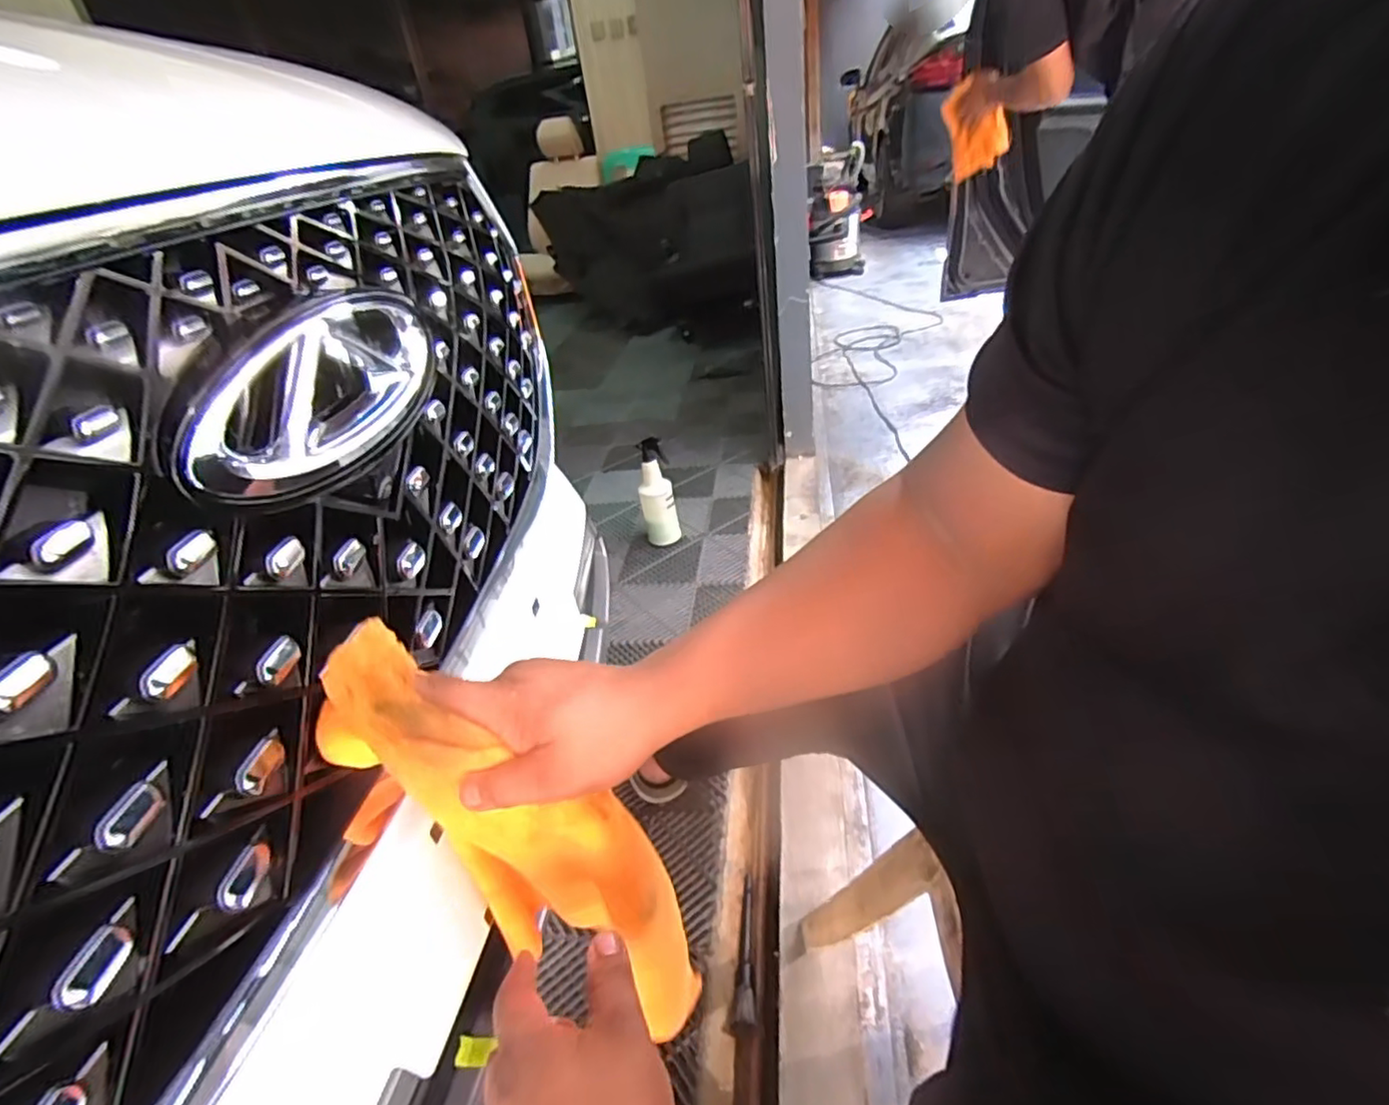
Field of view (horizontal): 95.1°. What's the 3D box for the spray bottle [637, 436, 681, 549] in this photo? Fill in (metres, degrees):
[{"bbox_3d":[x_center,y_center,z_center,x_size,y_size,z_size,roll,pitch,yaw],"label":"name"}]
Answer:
[{"bbox_3d":[-0.095,-0.149,1.609,0.091,0.284,0.077,-11,34,-5],"label":"spray bottle"}]

